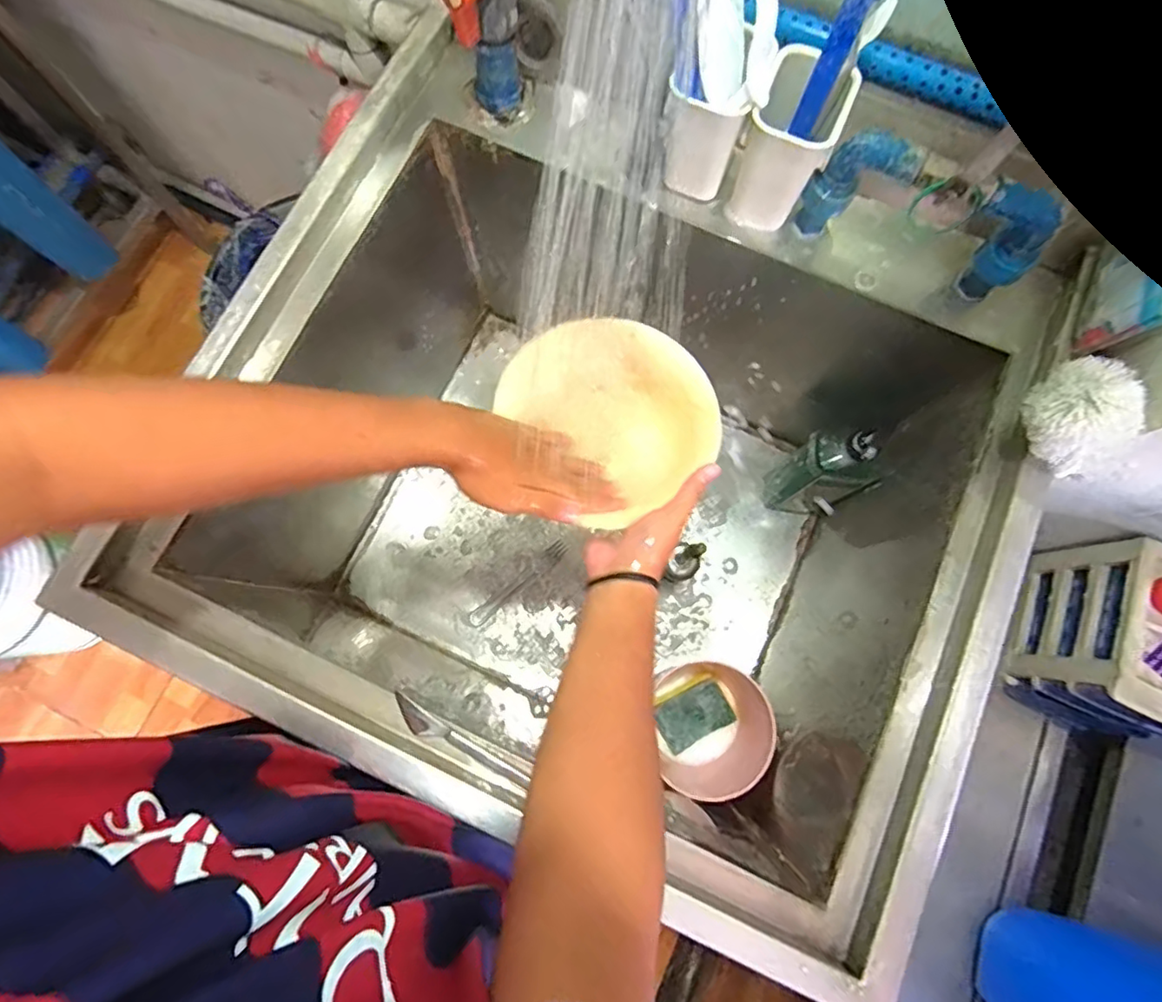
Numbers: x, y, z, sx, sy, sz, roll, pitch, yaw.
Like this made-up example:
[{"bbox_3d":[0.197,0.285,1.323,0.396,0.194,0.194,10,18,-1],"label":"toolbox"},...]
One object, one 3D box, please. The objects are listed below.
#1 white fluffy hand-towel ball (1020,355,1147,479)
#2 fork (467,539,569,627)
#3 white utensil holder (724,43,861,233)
[{"bbox_3d":[0.392,-0.066,0.464,0.077,0.064,0.065,41,81,7],"label":"white fluffy hand-towel ball"},{"bbox_3d":[-0.093,0.122,0.876,0.175,0.009,0.026,-38,81,-7],"label":"fork"},{"bbox_3d":[0.183,-0.313,0.533,0.073,0.114,0.081,25,79,5],"label":"white utensil holder"}]

